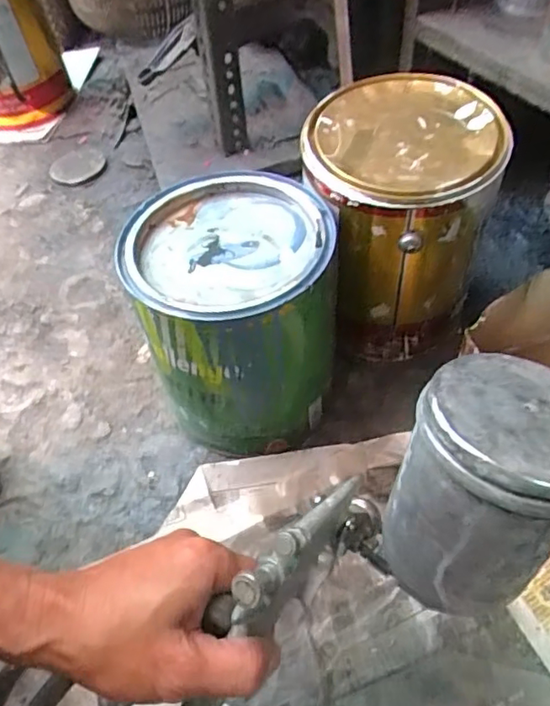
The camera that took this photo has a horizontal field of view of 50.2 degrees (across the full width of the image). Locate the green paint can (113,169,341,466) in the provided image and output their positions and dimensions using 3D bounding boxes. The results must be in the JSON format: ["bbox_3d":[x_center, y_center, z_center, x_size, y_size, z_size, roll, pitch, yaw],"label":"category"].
[{"bbox_3d":[-0.030,-0.017,0.518,0.155,0.209,0.157,-2,50,2],"label":"green paint can"}]

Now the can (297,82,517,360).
[{"bbox_3d":[0.111,-0.117,0.542,0.157,0.198,0.154,1,52,8],"label":"can"}]

